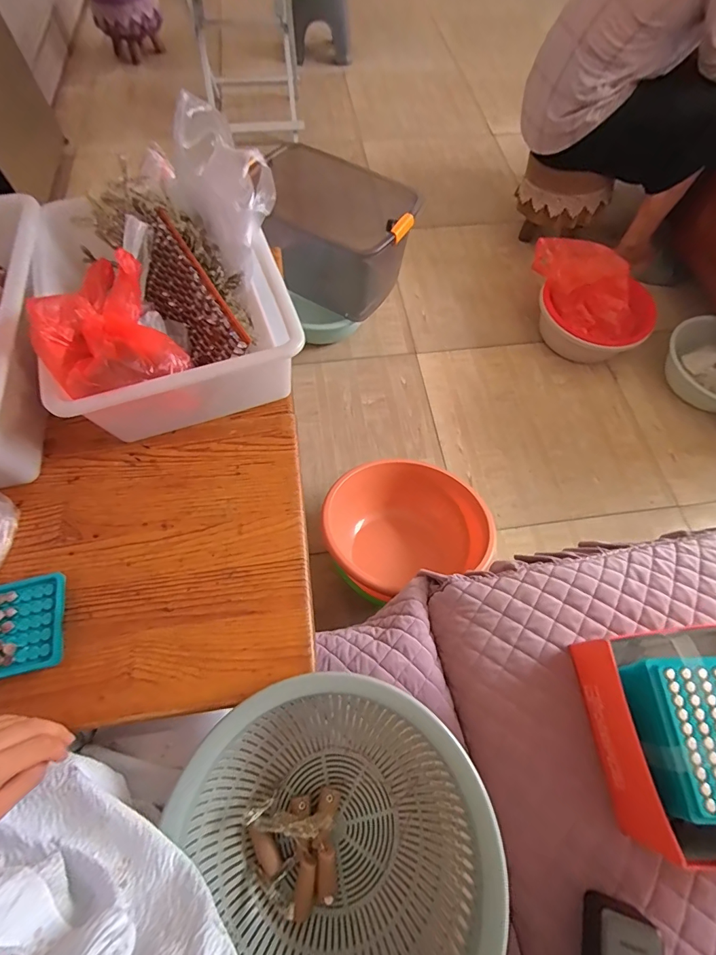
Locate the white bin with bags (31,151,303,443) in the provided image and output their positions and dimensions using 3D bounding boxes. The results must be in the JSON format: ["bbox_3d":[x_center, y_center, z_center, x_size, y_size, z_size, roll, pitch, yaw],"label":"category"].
[{"bbox_3d":[-0.259,-0.244,0.559,0.291,0.163,0.366,-18,67,-11],"label":"white bin with bags"}]

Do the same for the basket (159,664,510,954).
[{"bbox_3d":[-0.019,0.335,0.389,0.250,0.123,0.279,-26,69,-14],"label":"basket"}]

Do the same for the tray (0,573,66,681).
[{"bbox_3d":[-0.380,0.164,0.431,0.129,0.023,0.094,-12,67,-8],"label":"tray"}]

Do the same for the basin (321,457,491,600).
[{"bbox_3d":[0.094,0.105,0.935,0.327,0.140,0.299,1,65,-2],"label":"basin"}]

